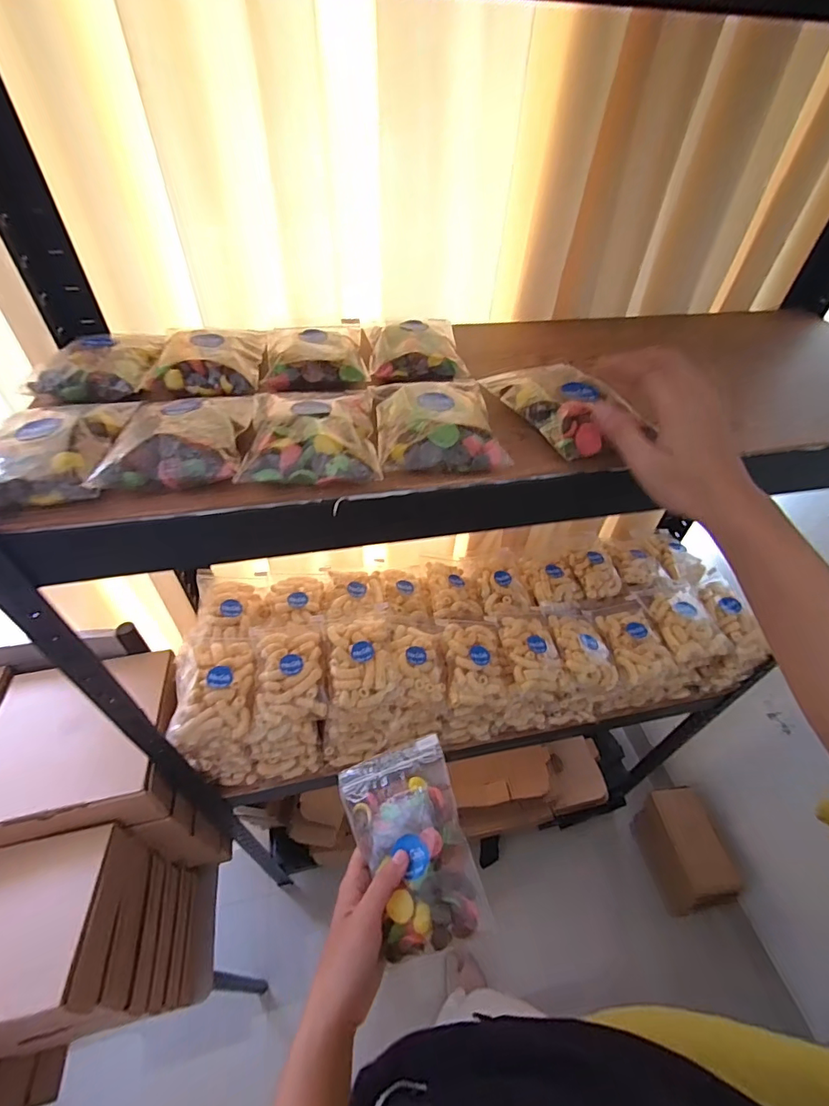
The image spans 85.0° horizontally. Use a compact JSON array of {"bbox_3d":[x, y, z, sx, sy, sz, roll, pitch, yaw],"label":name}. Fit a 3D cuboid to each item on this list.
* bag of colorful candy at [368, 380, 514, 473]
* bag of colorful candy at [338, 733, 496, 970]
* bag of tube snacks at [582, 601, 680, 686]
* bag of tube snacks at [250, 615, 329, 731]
[{"bbox_3d":[0.016,-0.107,0.348,0.090,0.025,0.123,-4,46,-6],"label":"bag of colorful candy"},{"bbox_3d":[-0.002,0.232,0.368,0.092,0.025,0.138,-23,56,0],"label":"bag of colorful candy"},{"bbox_3d":[0.321,0.127,0.681,0.077,0.052,0.150,-4,46,-6],"label":"bag of tube snacks"},{"bbox_3d":[-0.157,0.144,0.580,0.090,0.038,0.137,-10,47,-11],"label":"bag of tube snacks"}]

